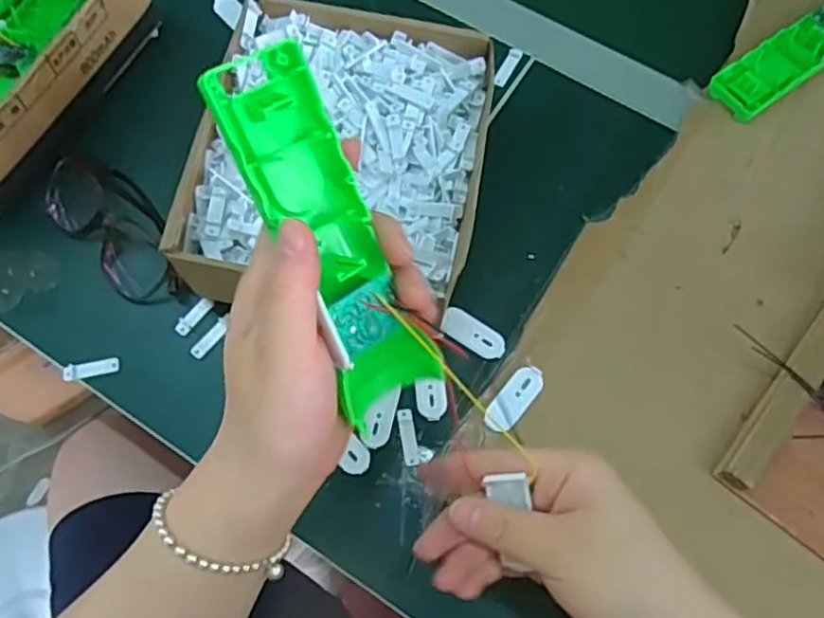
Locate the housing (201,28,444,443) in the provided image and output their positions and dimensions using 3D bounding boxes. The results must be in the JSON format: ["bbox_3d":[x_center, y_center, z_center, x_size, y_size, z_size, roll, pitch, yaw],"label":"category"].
[{"bbox_3d":[-0.031,-0.023,0.287,0.045,0.165,0.029,-26,26,-8],"label":"housing"}]

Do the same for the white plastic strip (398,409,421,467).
[{"bbox_3d":[-0.002,0.085,0.452,0.009,0.004,0.037,-10,70,-2],"label":"white plastic strip"}]

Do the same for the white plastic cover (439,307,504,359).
[{"bbox_3d":[0.042,0.017,0.468,0.047,0.007,0.022,31,73,12],"label":"white plastic cover"}]

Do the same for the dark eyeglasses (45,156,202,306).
[{"bbox_3d":[-0.206,-0.054,0.486,0.058,0.027,0.139,-43,74,-13],"label":"dark eyeglasses"}]

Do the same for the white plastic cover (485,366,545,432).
[{"bbox_3d":[0.068,0.059,0.451,0.021,0.006,0.050,36,75,14],"label":"white plastic cover"}]

